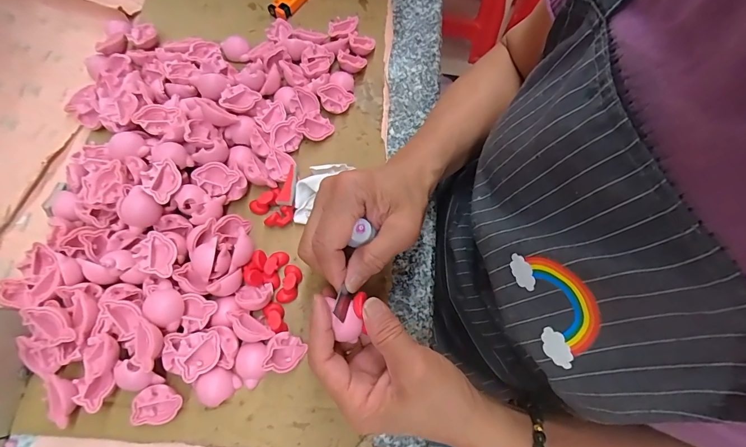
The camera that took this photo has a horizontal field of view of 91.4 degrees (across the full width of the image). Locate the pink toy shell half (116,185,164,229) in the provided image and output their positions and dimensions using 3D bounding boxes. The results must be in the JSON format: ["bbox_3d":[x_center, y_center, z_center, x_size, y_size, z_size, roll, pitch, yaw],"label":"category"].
[{"bbox_3d":[-0.184,-0.010,0.289,0.022,0.026,0.027,36,73,11],"label":"pink toy shell half"}]

